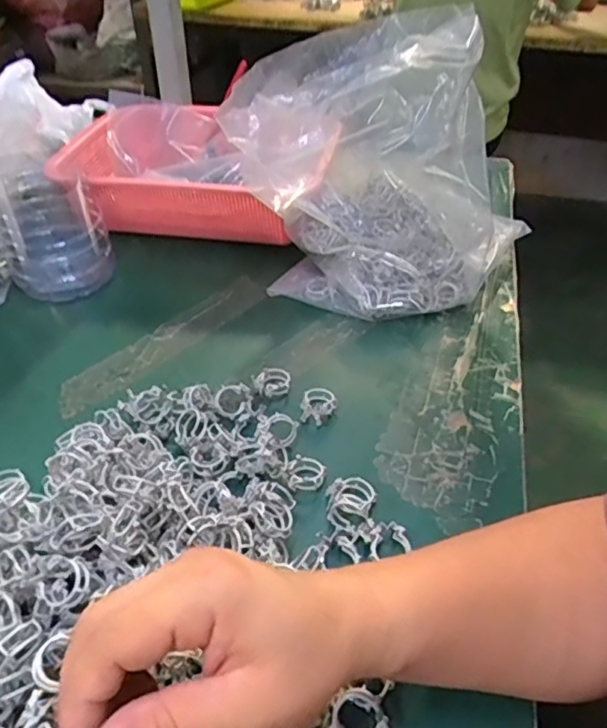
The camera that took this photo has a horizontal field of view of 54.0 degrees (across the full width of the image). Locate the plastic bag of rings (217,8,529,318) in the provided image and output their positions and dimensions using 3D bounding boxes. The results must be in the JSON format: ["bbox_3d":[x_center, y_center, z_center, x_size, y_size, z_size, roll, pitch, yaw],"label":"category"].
[{"bbox_3d":[0.076,-0.181,0.553,0.252,0.232,0.163,10,41,12],"label":"plastic bag of rings"}]

